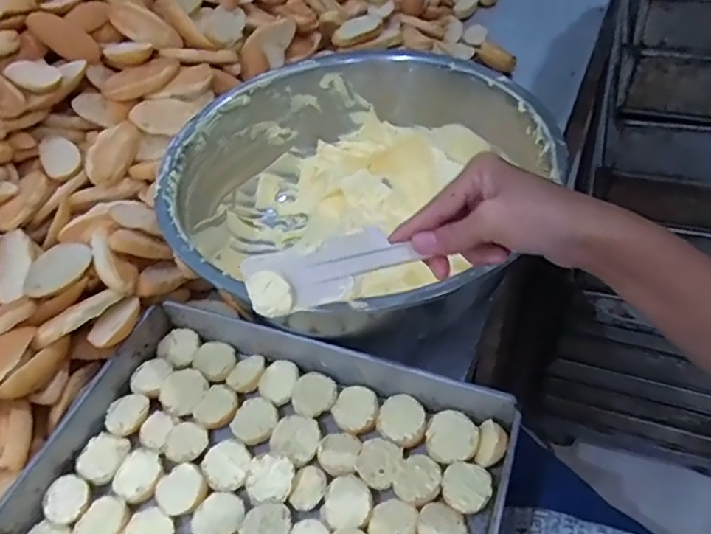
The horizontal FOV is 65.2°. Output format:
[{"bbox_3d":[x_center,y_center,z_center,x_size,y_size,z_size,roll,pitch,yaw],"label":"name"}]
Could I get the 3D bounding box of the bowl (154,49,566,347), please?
[{"bbox_3d":[-0.003,-0.078,0.597,0.359,0.139,0.378,-3,49,4],"label":"bowl"}]

